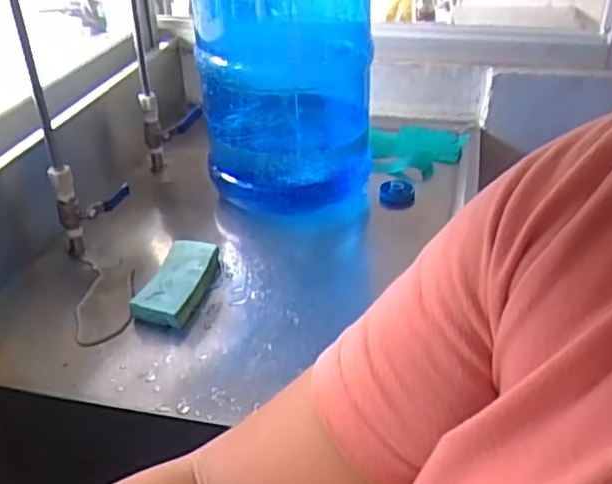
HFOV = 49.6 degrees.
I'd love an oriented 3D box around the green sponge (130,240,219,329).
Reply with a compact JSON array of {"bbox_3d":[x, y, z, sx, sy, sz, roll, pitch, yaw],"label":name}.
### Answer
[{"bbox_3d":[-0.164,0.048,0.860,0.072,0.037,0.149,8,34,14],"label":"green sponge"}]

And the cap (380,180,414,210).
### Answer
[{"bbox_3d":[0.144,-0.080,1.048,0.053,0.035,0.054,-1,33,1],"label":"cap"}]

